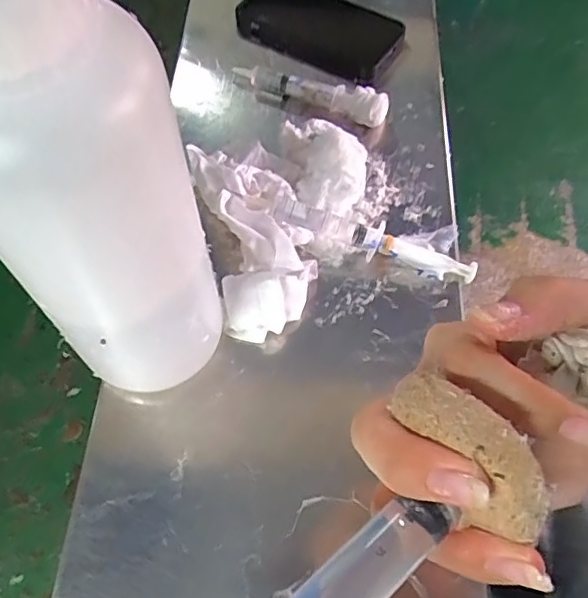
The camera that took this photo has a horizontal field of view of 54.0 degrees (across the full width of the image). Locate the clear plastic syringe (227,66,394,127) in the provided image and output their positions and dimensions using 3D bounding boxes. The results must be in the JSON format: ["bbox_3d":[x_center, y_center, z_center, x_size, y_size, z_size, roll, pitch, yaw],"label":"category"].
[{"bbox_3d":[0.014,-0.173,0.479,0.128,0.026,0.022,21,63,11],"label":"clear plastic syringe"}]

